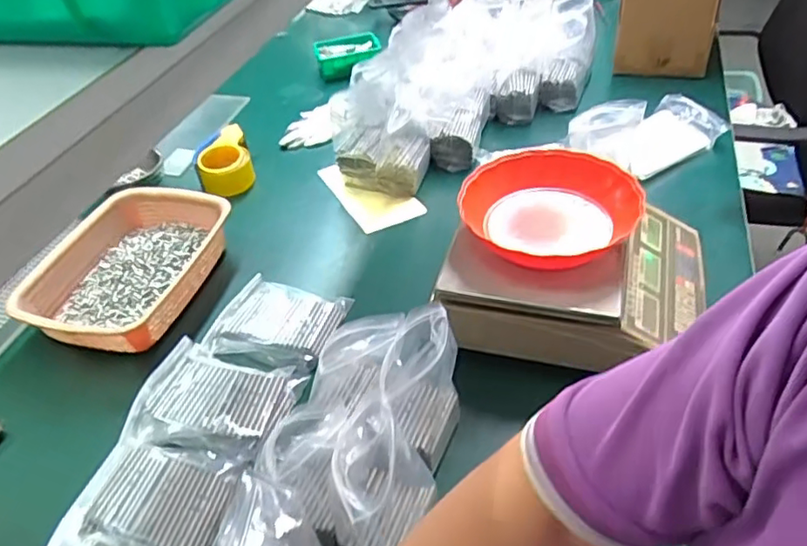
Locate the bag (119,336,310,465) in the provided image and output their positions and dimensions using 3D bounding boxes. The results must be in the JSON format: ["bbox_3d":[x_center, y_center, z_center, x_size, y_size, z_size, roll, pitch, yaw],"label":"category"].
[{"bbox_3d":[-0.218,0.146,0.702,0.164,0.047,0.146,7,44,15],"label":"bag"}]

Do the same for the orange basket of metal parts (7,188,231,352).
[{"bbox_3d":[-0.403,-0.008,0.880,0.216,0.069,0.286,6,44,14],"label":"orange basket of metal parts"}]

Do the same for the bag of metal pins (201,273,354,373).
[{"bbox_3d":[-0.170,0.065,0.811,0.159,0.033,0.135,6,44,14],"label":"bag of metal pins"}]

